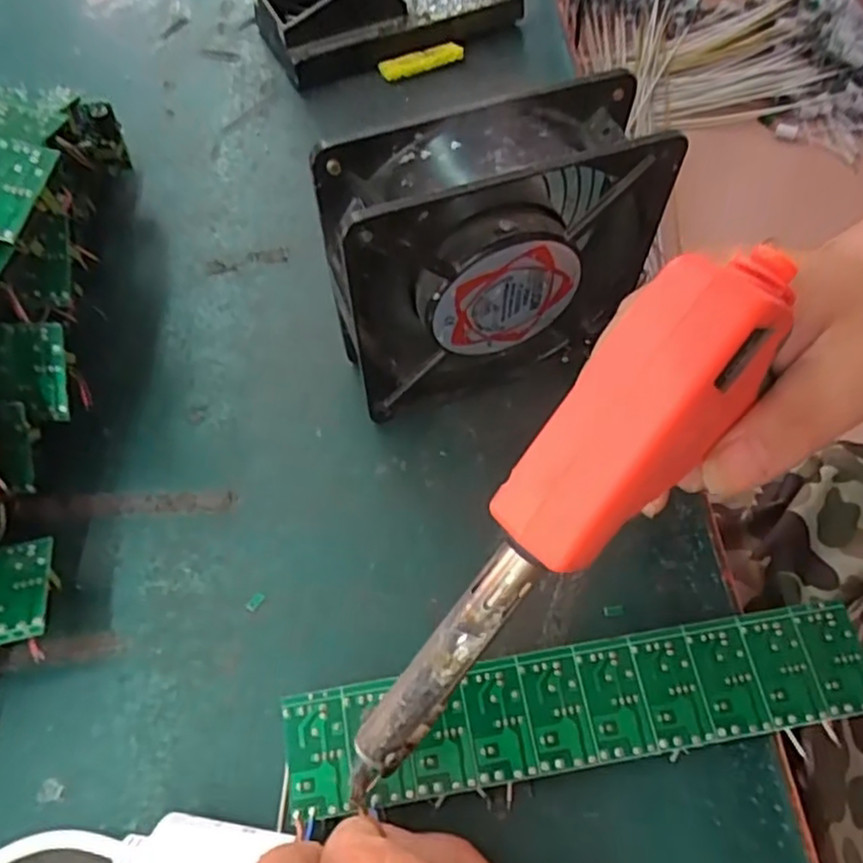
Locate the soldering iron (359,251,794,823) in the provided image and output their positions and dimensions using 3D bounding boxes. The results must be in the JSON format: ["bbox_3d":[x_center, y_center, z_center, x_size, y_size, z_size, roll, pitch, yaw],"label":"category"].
[{"bbox_3d":[0.032,0.028,0.184,0.032,0.031,0.171,41,108,21],"label":"soldering iron"}]

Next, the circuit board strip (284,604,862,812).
[{"bbox_3d":[0.053,0.096,0.240,0.200,0.017,0.037,-9,61,-4],"label":"circuit board strip"}]

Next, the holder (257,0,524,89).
[{"bbox_3d":[-0.028,-0.280,0.432,0.158,0.045,0.085,-23,63,-11],"label":"holder"}]

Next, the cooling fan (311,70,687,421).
[{"bbox_3d":[0.022,-0.064,0.271,0.121,0.121,0.038,-18,62,-9],"label":"cooling fan"}]

